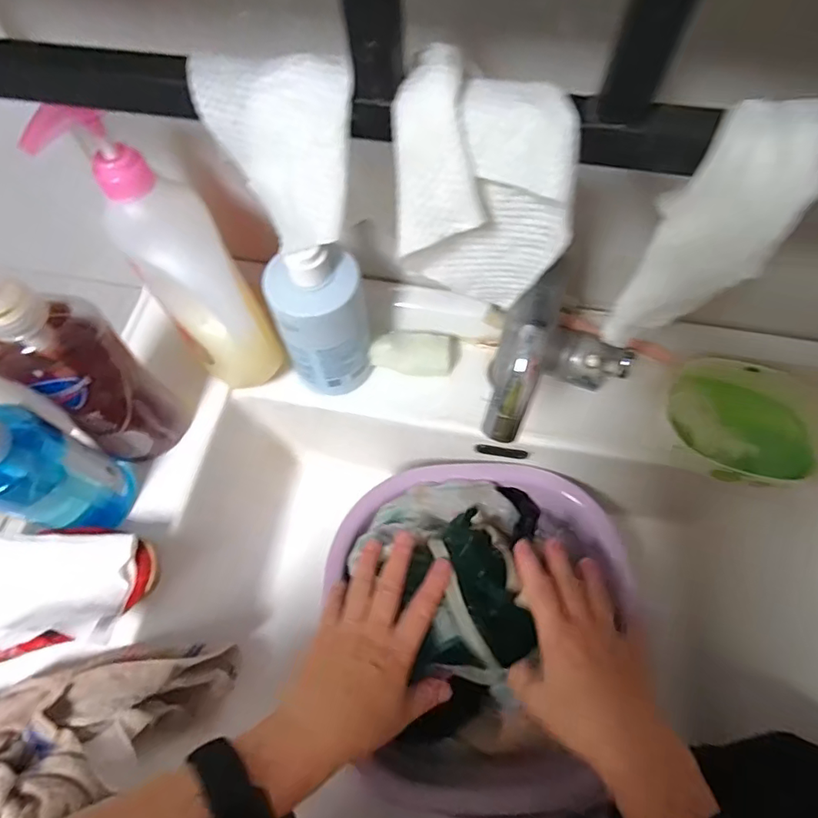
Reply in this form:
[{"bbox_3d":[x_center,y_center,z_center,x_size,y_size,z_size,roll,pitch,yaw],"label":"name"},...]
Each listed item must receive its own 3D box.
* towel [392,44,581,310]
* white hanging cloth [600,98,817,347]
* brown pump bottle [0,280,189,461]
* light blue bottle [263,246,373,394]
[{"bbox_3d":[0.032,-0.099,0.242,0.076,0.093,0.052,-8,65,-2],"label":"towel"},{"bbox_3d":[0.128,-0.073,0.224,0.046,0.112,0.017,45,39,19],"label":"white hanging cloth"},{"bbox_3d":[-0.237,-0.029,0.375,0.051,0.237,0.065,34,70,16],"label":"brown pump bottle"},{"bbox_3d":[-0.071,-0.073,0.436,0.069,0.153,0.056,-16,66,-6],"label":"light blue bottle"}]

